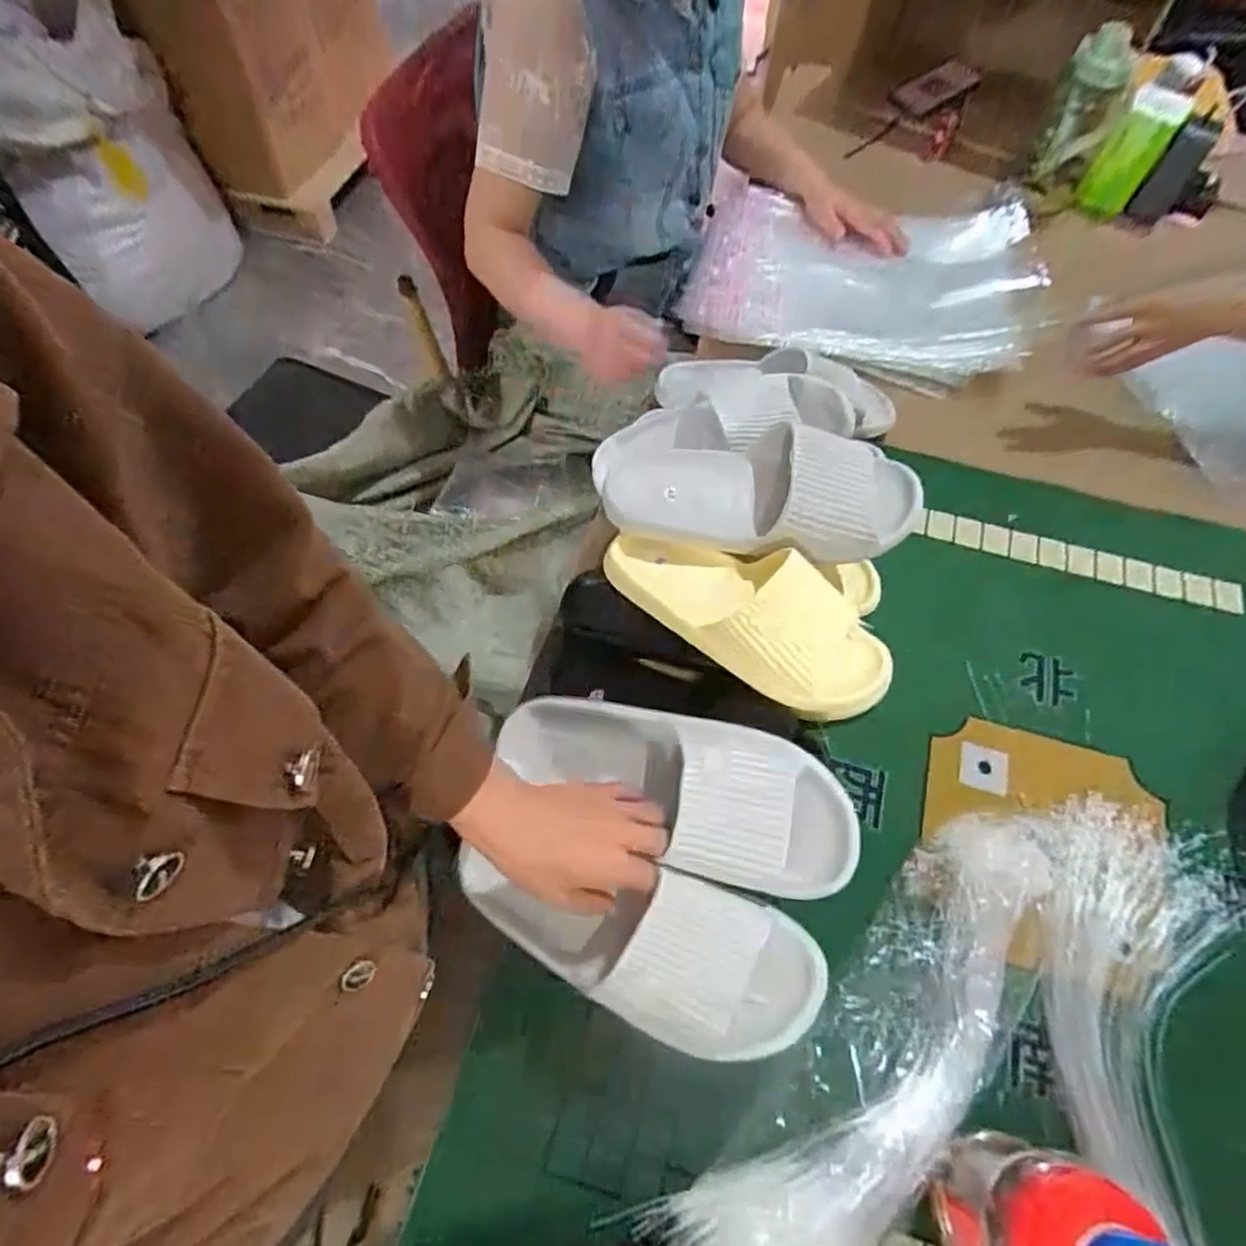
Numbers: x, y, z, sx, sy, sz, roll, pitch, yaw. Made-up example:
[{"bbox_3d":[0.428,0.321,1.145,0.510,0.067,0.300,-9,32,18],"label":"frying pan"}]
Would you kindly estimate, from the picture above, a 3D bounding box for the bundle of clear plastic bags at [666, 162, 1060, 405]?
[{"bbox_3d":[0.344,-0.517,1.011,0.486,0.057,0.413,12,61,5],"label":"bundle of clear plastic bags"}]

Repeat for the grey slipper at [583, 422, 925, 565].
[{"bbox_3d":[0.120,-0.117,0.607,0.291,0.072,0.110,6,61,2],"label":"grey slipper"}]

